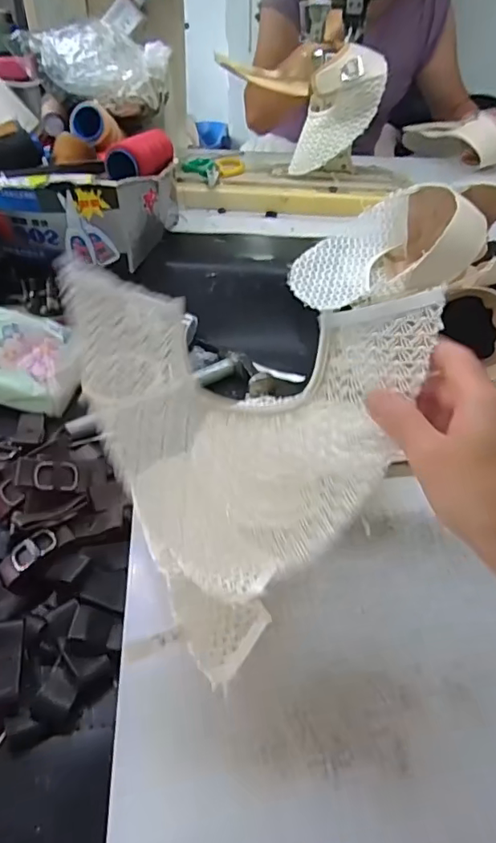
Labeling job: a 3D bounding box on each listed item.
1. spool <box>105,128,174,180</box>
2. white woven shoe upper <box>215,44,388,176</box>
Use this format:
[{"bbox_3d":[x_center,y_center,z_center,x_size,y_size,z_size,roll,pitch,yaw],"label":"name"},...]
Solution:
[{"bbox_3d":[-0.133,-0.332,0.656,0.051,0.041,0.102,14,45,14],"label":"spool"},{"bbox_3d":[0.088,-0.498,0.848,0.257,0.172,0.075,22,47,21],"label":"white woven shoe upper"}]

